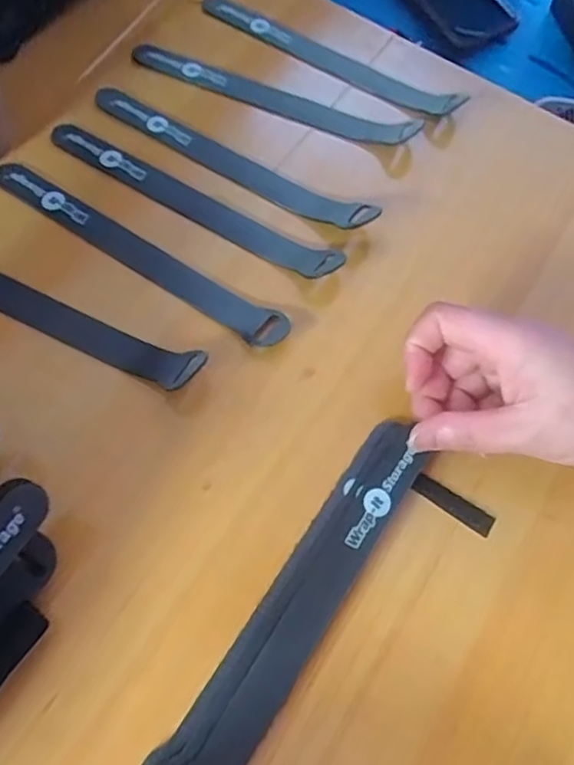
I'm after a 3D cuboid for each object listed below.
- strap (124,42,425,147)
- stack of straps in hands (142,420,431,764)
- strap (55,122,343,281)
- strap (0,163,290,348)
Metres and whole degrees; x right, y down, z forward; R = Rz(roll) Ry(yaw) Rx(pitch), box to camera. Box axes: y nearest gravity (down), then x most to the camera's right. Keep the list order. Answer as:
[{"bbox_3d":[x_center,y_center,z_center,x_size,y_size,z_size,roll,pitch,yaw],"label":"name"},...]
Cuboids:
[{"bbox_3d":[-0.010,-0.190,0.397,0.199,0.014,0.023,22,71,8],"label":"strap"},{"bbox_3d":[0.007,0.101,0.275,0.033,0.012,0.191,32,71,12],"label":"stack of straps in hands"},{"bbox_3d":[-0.061,-0.114,0.367,0.208,0.016,0.023,30,67,11],"label":"strap"},{"bbox_3d":[-0.090,-0.078,0.354,0.210,0.006,0.023,32,67,11],"label":"strap"}]

